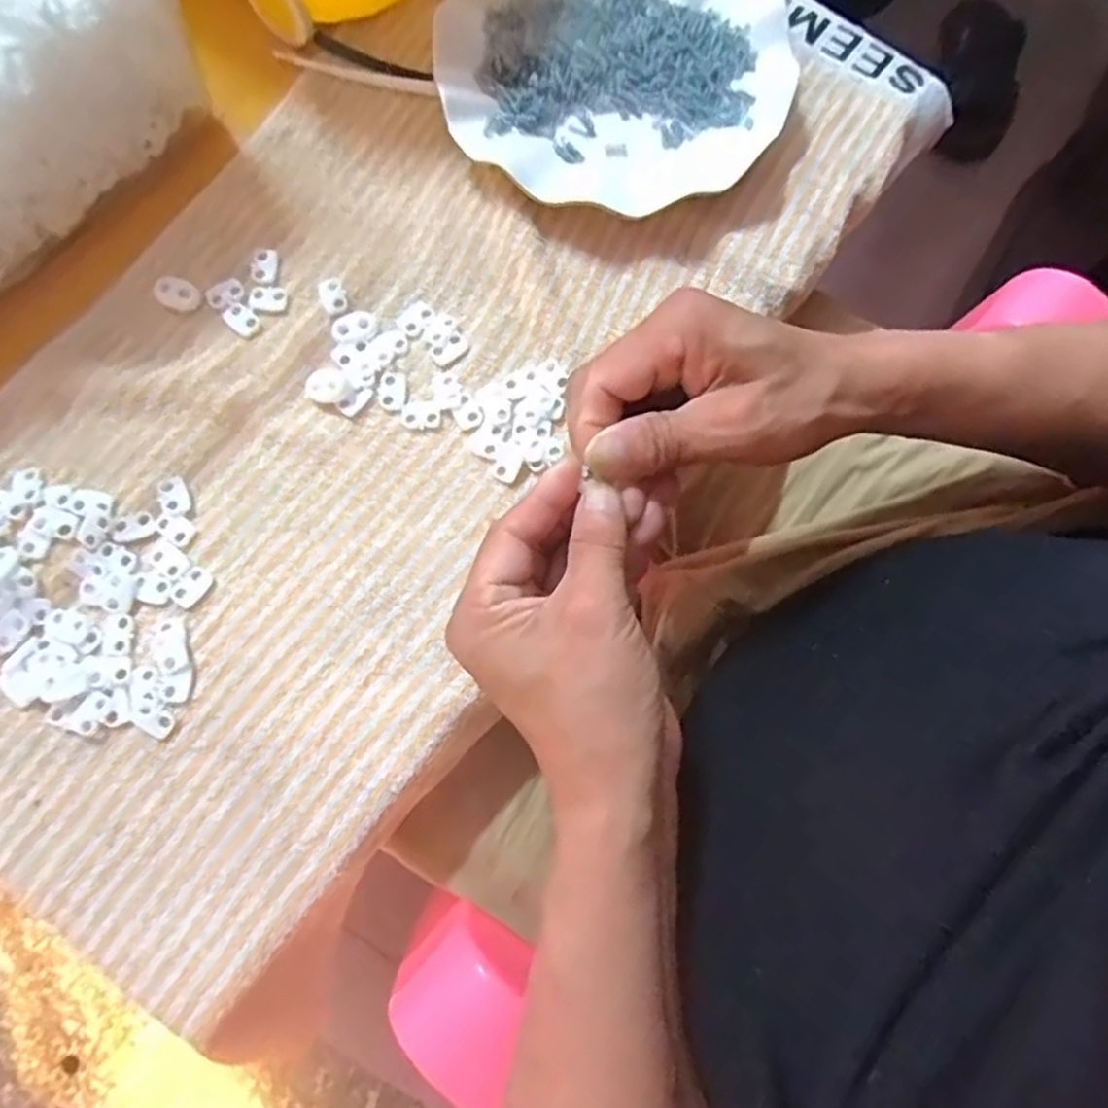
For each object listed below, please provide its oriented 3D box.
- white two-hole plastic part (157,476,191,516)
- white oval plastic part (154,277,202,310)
[{"bbox_3d":[-0.178,-0.027,0.335,0.012,0.004,0.019,-21,79,-6],"label":"white two-hole plastic part"},{"bbox_3d":[-0.185,-0.128,0.353,0.021,0.006,0.015,25,78,4],"label":"white oval plastic part"}]

